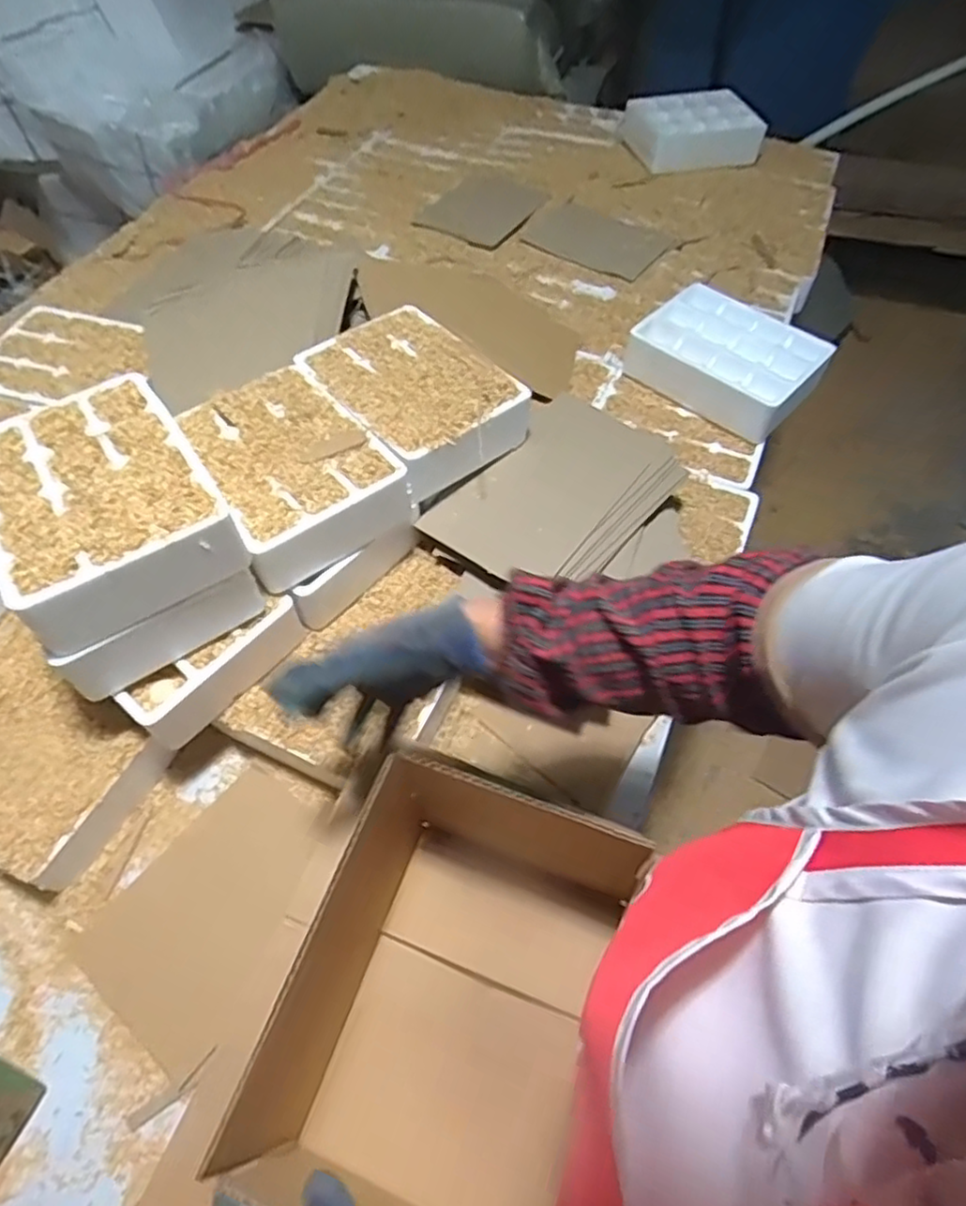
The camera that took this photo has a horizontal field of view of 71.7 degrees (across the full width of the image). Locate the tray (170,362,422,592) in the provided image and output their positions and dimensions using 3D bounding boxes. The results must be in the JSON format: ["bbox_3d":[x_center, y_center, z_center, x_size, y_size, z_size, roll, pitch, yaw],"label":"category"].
[{"bbox_3d":[-0.211,-0.142,0.753,0.184,0.085,0.251,-33,62,-20],"label":"tray"}]

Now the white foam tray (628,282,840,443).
[{"bbox_3d":[0.368,-0.369,1.007,0.251,0.070,0.193,39,64,22],"label":"white foam tray"}]

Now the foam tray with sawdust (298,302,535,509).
[{"bbox_3d":[-0.085,-0.256,0.823,0.186,0.072,0.247,-34,63,-21],"label":"foam tray with sawdust"}]

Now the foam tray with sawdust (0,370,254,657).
[{"bbox_3d":[-0.357,-0.095,0.624,0.186,0.071,0.241,-33,62,-20],"label":"foam tray with sawdust"}]

